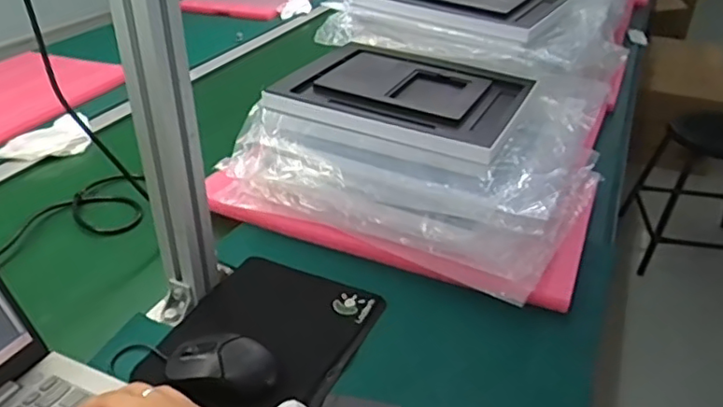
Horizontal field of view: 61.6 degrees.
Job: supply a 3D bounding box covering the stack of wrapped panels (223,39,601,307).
[{"bbox_3d":[0.088,-0.079,0.803,0.405,0.127,0.329,19,36,26],"label":"stack of wrapped panels"}]

